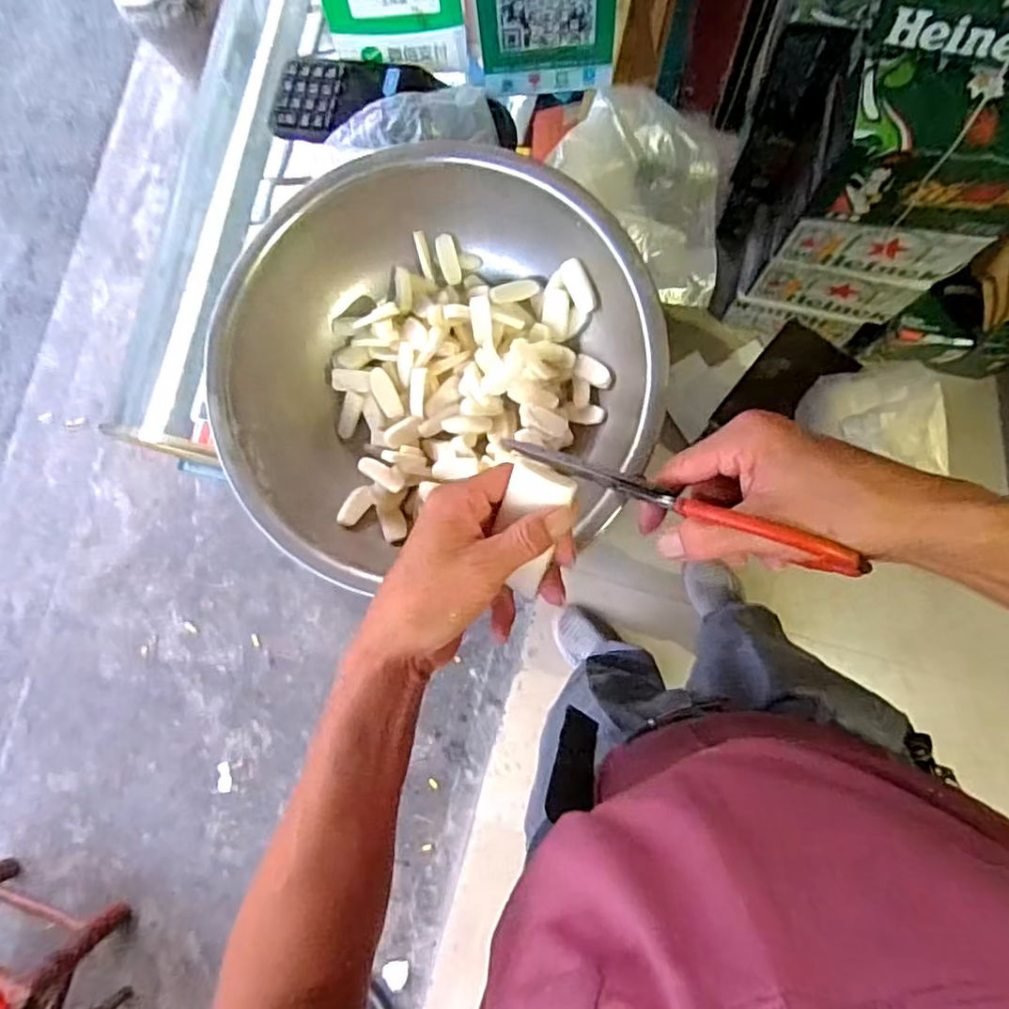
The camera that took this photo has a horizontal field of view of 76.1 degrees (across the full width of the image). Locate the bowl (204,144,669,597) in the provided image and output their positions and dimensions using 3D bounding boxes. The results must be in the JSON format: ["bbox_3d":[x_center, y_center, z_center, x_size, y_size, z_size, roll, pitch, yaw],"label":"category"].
[{"bbox_3d":[-0.051,-0.116,0.513,0.321,0.093,0.301,-1,85,7],"label":"bowl"}]

